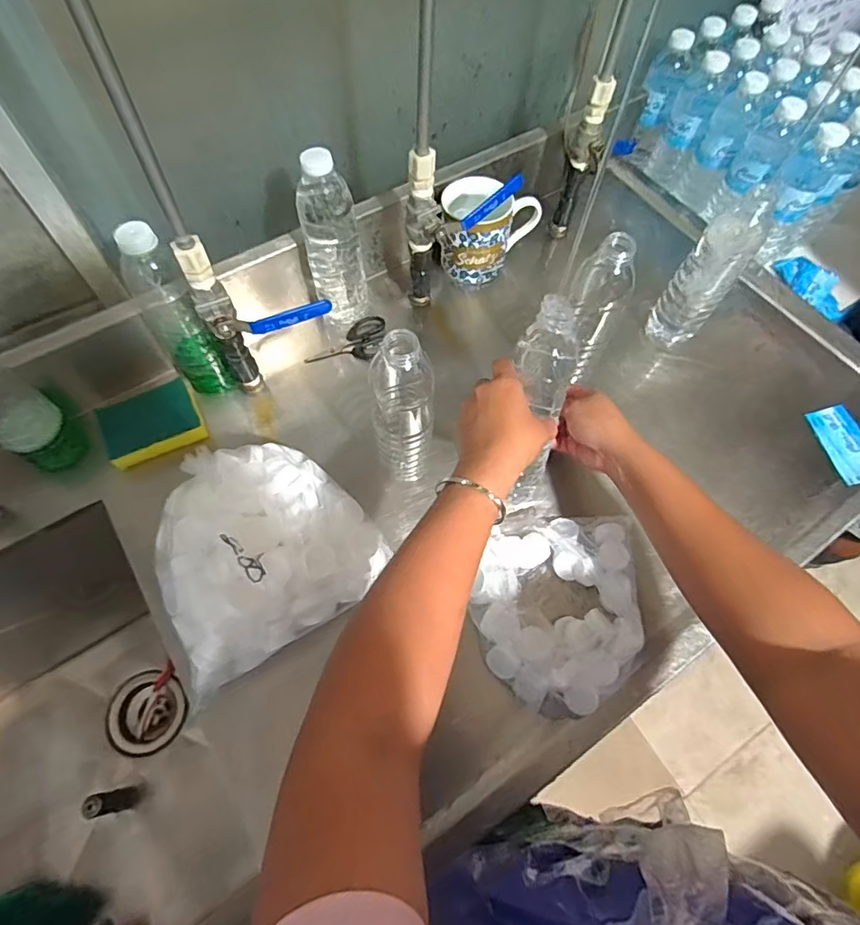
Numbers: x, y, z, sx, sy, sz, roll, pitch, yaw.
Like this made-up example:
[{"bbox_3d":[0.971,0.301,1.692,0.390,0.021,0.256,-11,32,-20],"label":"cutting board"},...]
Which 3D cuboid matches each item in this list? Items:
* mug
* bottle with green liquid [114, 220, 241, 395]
[{"bbox_3d":[0.069,-0.311,0.689,0.101,0.098,0.113,39,69,17],"label":"mug"},{"bbox_3d":[-0.264,-0.146,0.547,0.057,0.216,0.058,-32,68,-15],"label":"bottle with green liquid"}]

